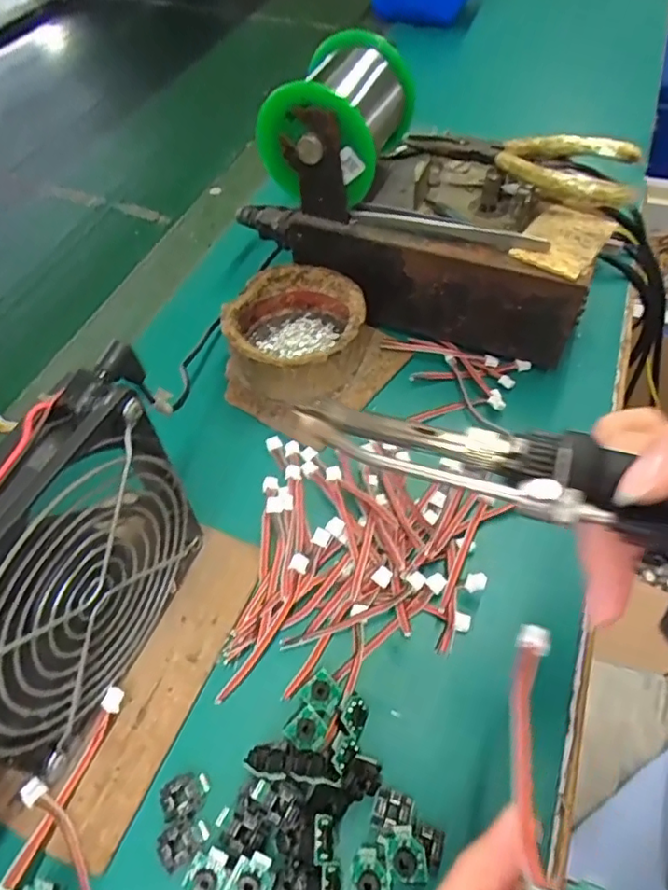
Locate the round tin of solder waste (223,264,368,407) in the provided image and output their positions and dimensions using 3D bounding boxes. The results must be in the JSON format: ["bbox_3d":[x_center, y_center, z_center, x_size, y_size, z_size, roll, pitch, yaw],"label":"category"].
[{"bbox_3d":[-0.025,-0.071,0.356,0.080,0.040,0.084,0,55,0],"label":"round tin of solder waste"}]

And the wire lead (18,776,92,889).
[{"bbox_3d":[-0.098,0.161,0.216,0.011,0.004,0.074,-25,66,-35],"label":"wire lead"}]

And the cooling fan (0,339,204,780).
[{"bbox_3d":[-0.098,0.050,0.219,0.027,0.128,0.124,20,57,14],"label":"cooling fan"}]

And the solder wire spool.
[{"bbox_3d":[0.004,-0.193,0.334,0.070,0.059,0.080,18,57,13],"label":"solder wire spool"}]

